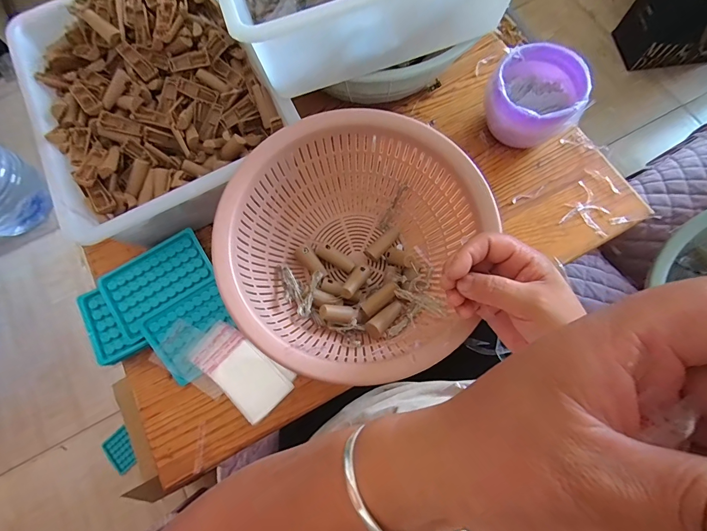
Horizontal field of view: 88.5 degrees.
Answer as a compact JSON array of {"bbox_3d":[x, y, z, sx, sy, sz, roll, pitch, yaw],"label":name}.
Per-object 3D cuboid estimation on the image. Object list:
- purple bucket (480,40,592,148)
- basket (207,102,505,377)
[{"bbox_3d":[0.235,-0.213,0.482,0.111,0.096,0.106,-1,73,2],"label":"purple bucket"},{"bbox_3d":[-0.001,-0.018,0.419,0.264,0.117,0.274,26,75,10],"label":"basket"}]

